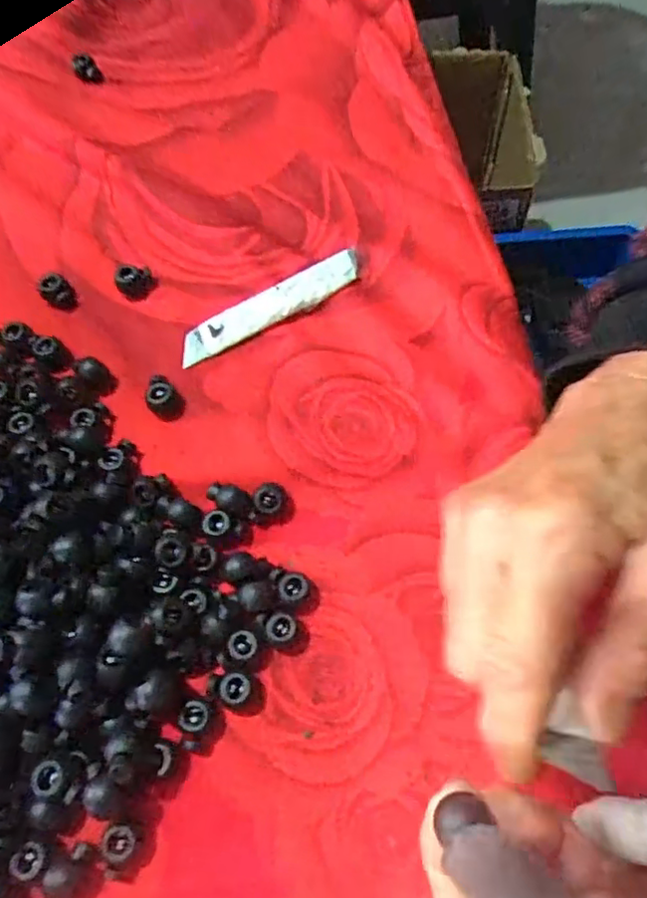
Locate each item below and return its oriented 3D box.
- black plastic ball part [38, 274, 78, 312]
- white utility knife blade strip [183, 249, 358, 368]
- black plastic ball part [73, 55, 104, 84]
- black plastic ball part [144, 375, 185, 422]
[{"bbox_3d":[-0.139,-0.082,0.326,0.017,0.010,0.014,36,71,16],"label":"black plastic ball part"},{"bbox_3d":[-0.027,-0.074,0.319,0.101,0.004,0.021,-27,75,-6],"label":"white utility knife blade strip"},{"bbox_3d":[-0.152,-0.244,0.401,0.015,0.012,0.016,-21,66,-8],"label":"black plastic ball part"},{"bbox_3d":[-0.076,-0.024,0.298,0.019,0.012,0.016,42,73,18],"label":"black plastic ball part"}]

